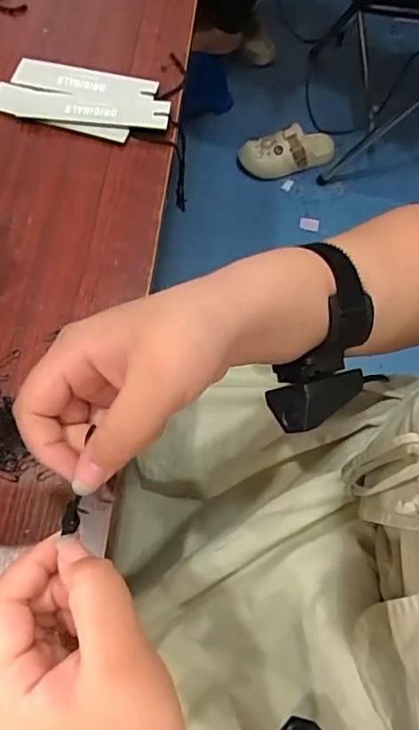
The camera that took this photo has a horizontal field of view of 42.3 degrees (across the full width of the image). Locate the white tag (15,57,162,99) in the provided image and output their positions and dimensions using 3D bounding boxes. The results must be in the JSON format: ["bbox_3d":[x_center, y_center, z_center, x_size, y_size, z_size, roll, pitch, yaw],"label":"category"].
[{"bbox_3d":[-0.110,-0.251,0.478,0.126,0.004,0.035,10,66,3],"label":"white tag"}]

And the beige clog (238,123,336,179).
[{"bbox_3d":[0.192,-0.532,1.362,0.233,0.092,0.082,-7,66,-5],"label":"beige clog"}]

